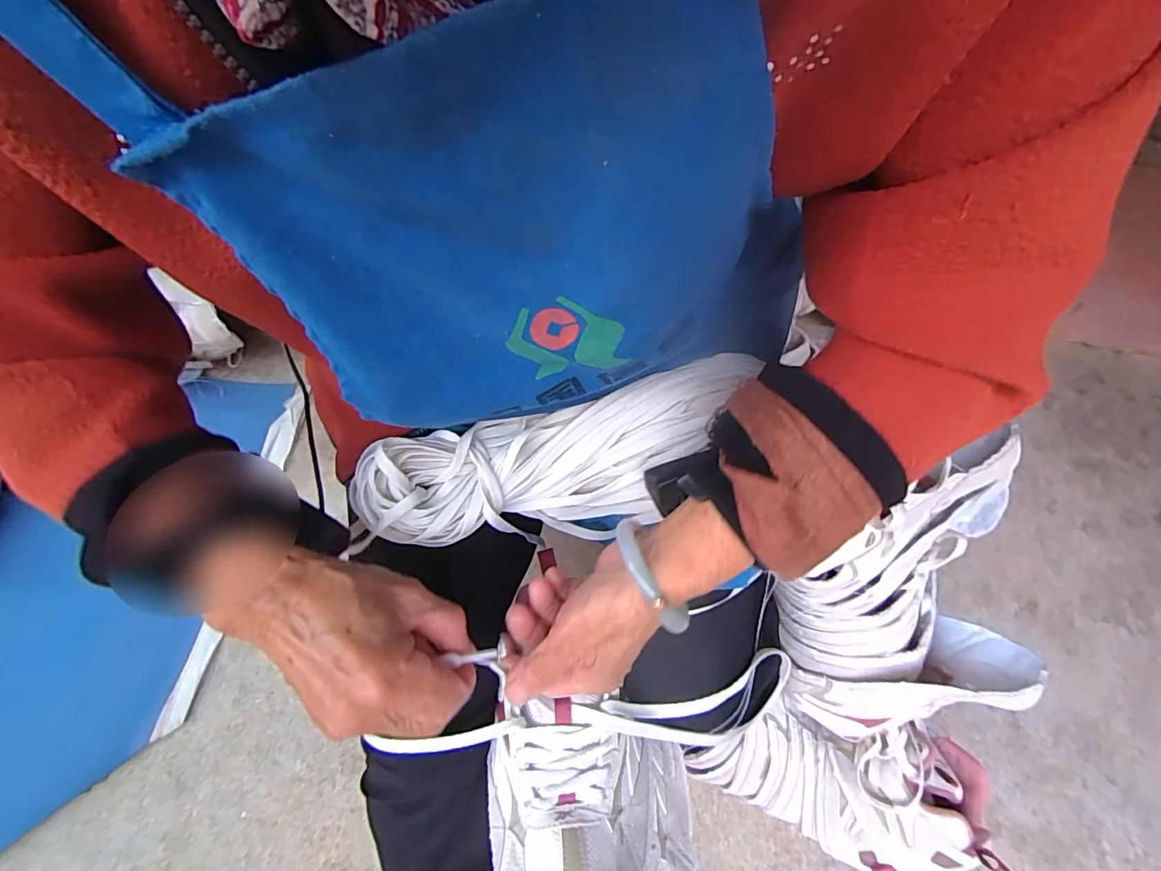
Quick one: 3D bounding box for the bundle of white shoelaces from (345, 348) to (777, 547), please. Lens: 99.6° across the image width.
[{"bbox_3d":[-0.008,0.021,0.369,0.287,0.084,0.092,-13,68,-8],"label":"bundle of white shoelaces"}]

